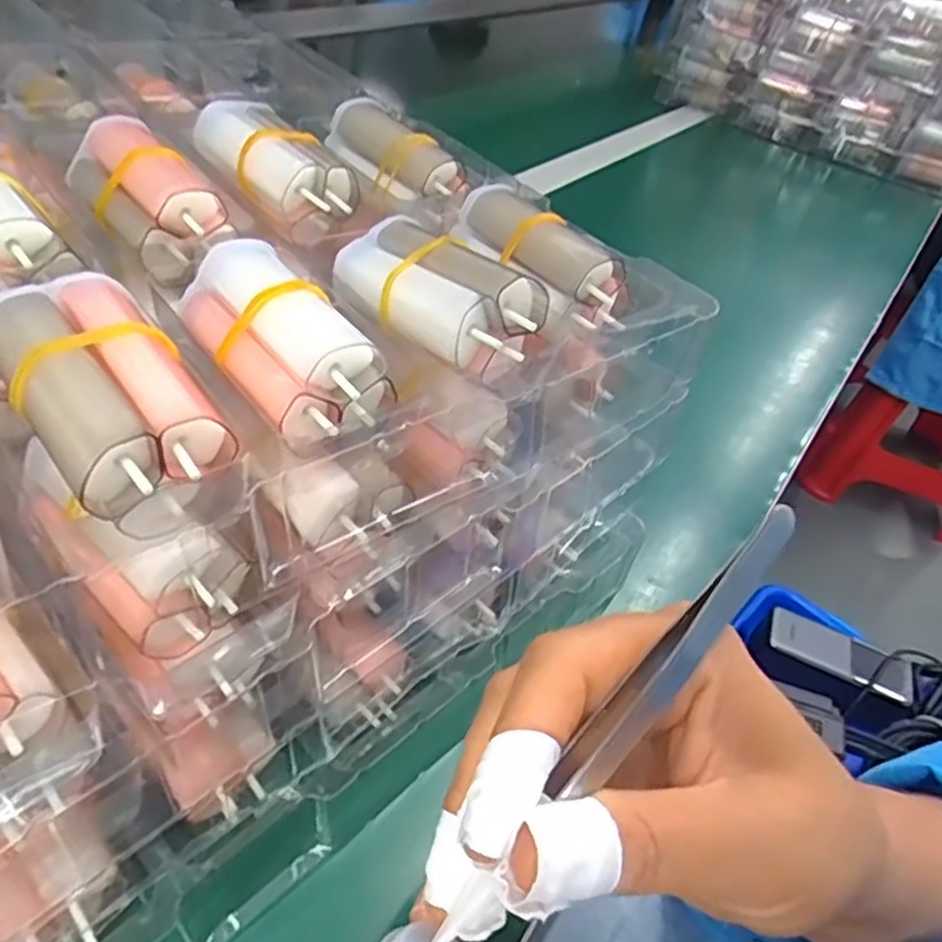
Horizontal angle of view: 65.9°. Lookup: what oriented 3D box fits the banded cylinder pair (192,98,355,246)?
[{"bbox_3d":[-0.075,-0.119,0.277,0.070,0.023,0.032,43,48,13],"label":"banded cylinder pair"}]

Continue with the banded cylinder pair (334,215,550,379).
[{"bbox_3d":[-0.011,-0.055,0.219,0.069,0.024,0.030,38,48,24],"label":"banded cylinder pair"}]

